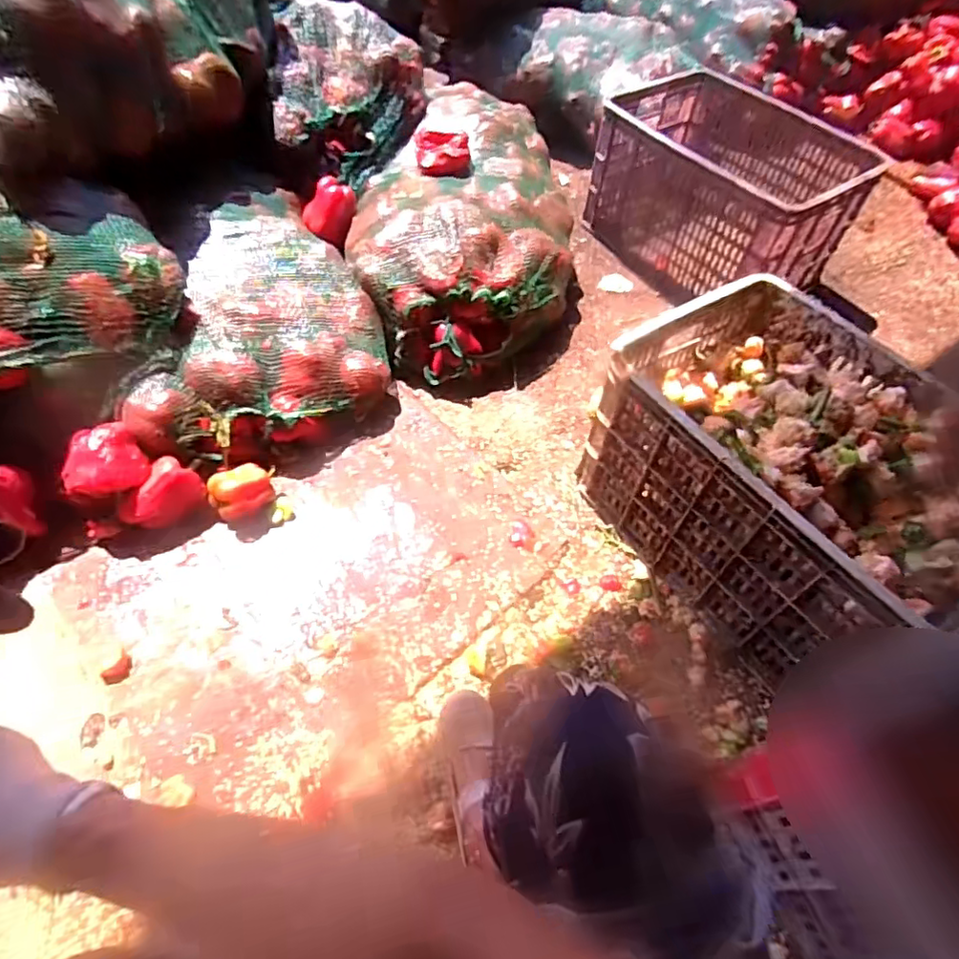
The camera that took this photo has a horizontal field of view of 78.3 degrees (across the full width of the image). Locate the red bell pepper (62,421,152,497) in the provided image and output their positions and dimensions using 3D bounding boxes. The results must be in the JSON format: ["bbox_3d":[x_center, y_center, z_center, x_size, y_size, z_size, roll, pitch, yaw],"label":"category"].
[{"bbox_3d":[-0.549,-0.023,0.855,0.108,0.063,0.102,-33,63,-24],"label":"red bell pepper"}]

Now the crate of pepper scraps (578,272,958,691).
[{"bbox_3d":[0.443,-0.004,0.856,0.363,0.280,0.507,-28,61,-22],"label":"crate of pepper scraps"}]

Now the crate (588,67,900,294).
[{"bbox_3d":[0.561,-0.670,1.373,0.379,0.276,0.536,-28,61,-22],"label":"crate"}]

